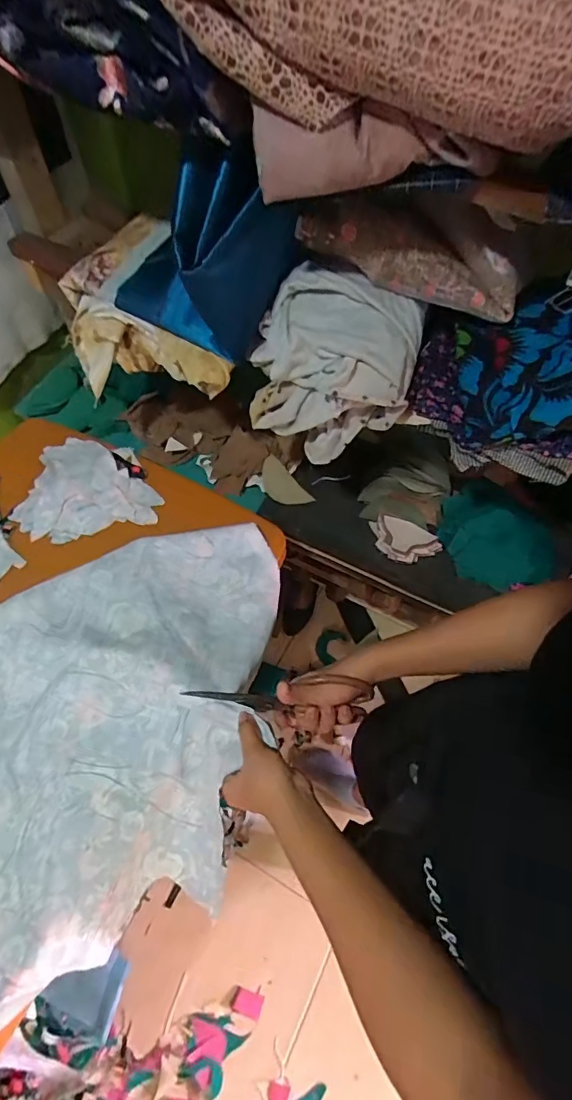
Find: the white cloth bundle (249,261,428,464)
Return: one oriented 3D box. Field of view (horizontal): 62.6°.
[{"bbox_3d":[0.056,-0.221,0.571,0.186,0.158,0.142,16,62,5],"label":"white cloth bundle"}]

